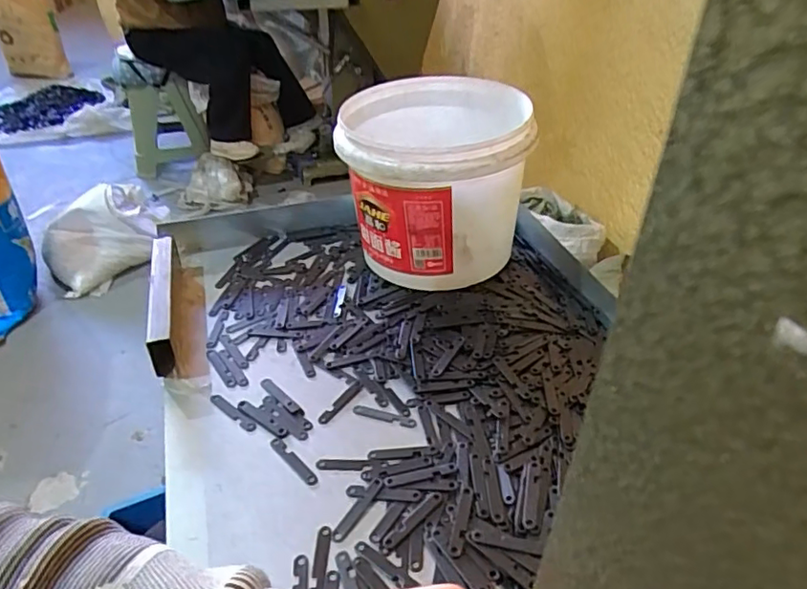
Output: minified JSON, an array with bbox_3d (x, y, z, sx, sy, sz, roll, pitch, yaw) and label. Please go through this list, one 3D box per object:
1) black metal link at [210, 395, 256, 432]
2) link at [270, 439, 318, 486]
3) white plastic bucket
[{"bbox_3d":[-0.135,0.094,0.461,0.051,0.004,0.009,27,46,33],"label":"black metal link"},{"bbox_3d":[-0.080,0.122,0.426,0.009,0.004,0.052,-31,46,-33],"label":"link"},{"bbox_3d":[0.026,-0.110,0.596,0.172,0.157,0.182,-4,37,-2],"label":"white plastic bucket"}]

